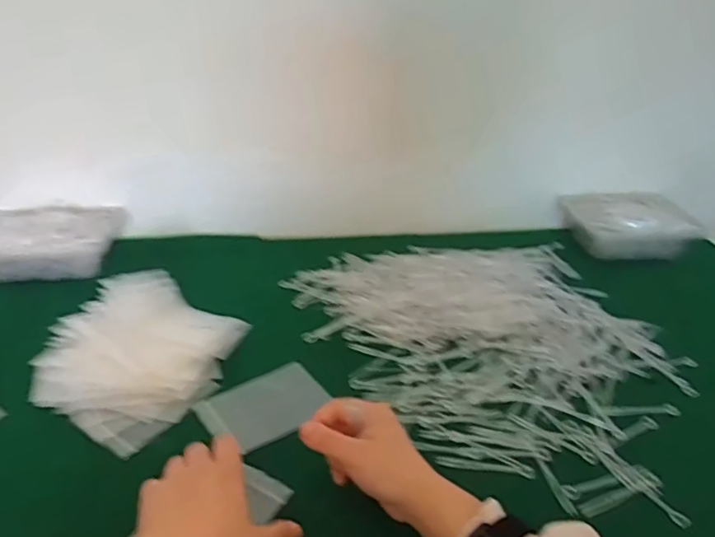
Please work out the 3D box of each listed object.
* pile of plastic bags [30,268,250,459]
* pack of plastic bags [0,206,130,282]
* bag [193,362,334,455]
[{"bbox_3d":[-0.230,0.082,0.621,0.176,0.051,0.209,18,36,22],"label":"pile of plastic bags"},{"bbox_3d":[-0.417,-0.036,0.779,0.190,0.051,0.120,-8,34,-15],"label":"pack of plastic bags"},{"bbox_3d":[-0.093,0.136,0.579,0.118,0.010,0.079,-22,45,-29],"label":"bag"}]

